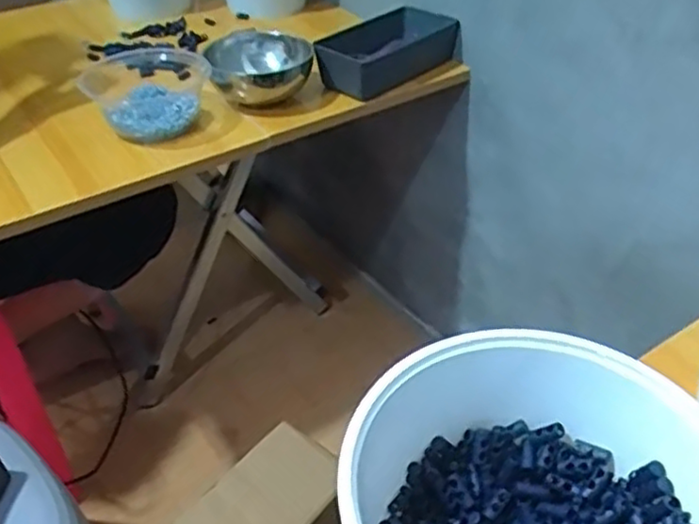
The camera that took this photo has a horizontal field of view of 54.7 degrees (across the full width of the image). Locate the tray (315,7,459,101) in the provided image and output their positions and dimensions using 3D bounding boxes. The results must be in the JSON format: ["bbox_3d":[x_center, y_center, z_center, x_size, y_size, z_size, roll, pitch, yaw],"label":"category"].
[{"bbox_3d":[0.043,-0.261,0.844,0.203,0.054,0.105,-26,46,-30],"label":"tray"}]

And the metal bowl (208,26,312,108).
[{"bbox_3d":[-0.104,-0.225,0.793,0.119,0.064,0.099,-12,41,-13],"label":"metal bowl"}]

